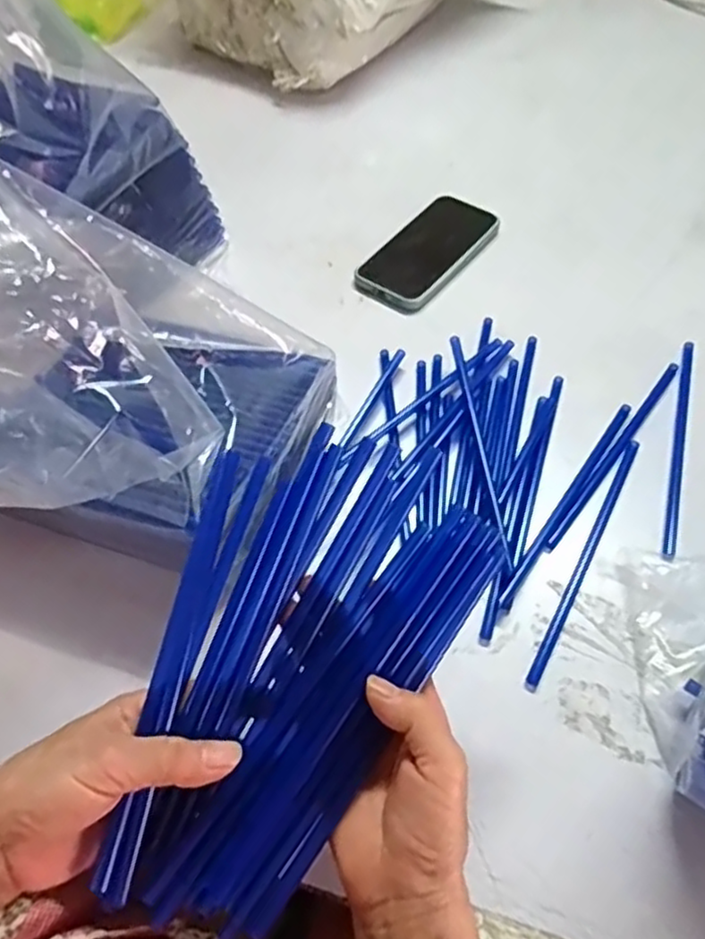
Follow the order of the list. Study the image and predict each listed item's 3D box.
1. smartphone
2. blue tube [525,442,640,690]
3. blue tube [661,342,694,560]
[{"bbox_3d":[0.077,-0.219,0.675,0.082,0.011,0.161,31,63,20],"label":"smartphone"},{"bbox_3d":[0.171,0.061,0.491,0.008,0.004,0.219,25,61,17],"label":"blue tube"},{"bbox_3d":[0.262,-0.023,0.541,0.011,0.005,0.218,16,59,12],"label":"blue tube"}]

